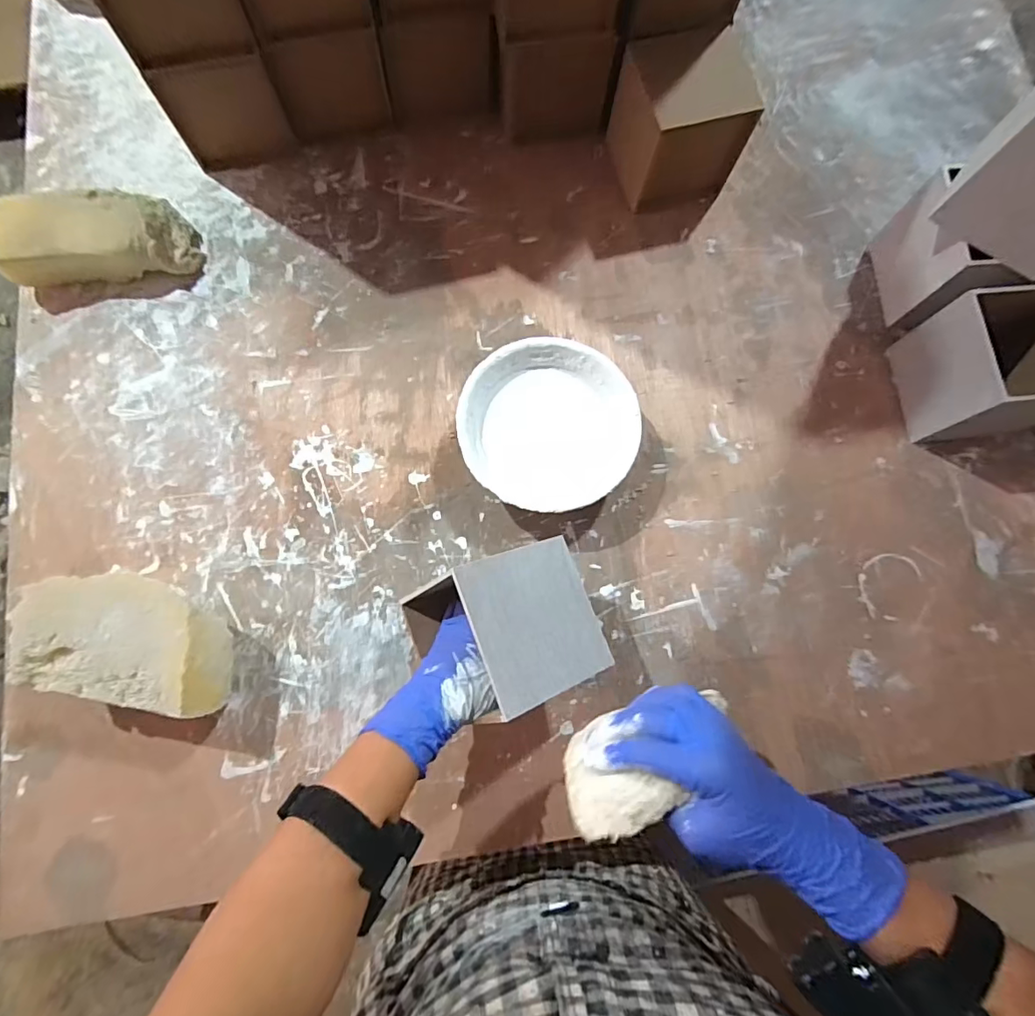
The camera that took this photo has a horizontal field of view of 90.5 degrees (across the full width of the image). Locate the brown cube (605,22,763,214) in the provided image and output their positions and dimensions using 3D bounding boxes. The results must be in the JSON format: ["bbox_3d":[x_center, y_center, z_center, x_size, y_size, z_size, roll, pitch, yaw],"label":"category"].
[{"bbox_3d":[0.172,-0.420,0.567,0.122,0.122,0.116,-18,78,-5],"label":"brown cube"}]

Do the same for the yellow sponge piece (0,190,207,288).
[{"bbox_3d":[-0.434,-0.280,0.532,0.181,0.053,0.081,-12,77,-19],"label":"yellow sponge piece"}]

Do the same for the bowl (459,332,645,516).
[{"bbox_3d":[0.032,-0.078,0.515,0.167,0.057,0.168,0,77,-1],"label":"bowl"}]

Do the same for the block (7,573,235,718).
[{"bbox_3d":[-0.325,0.111,0.445,0.158,0.086,0.097,11,77,1],"label":"block"}]

